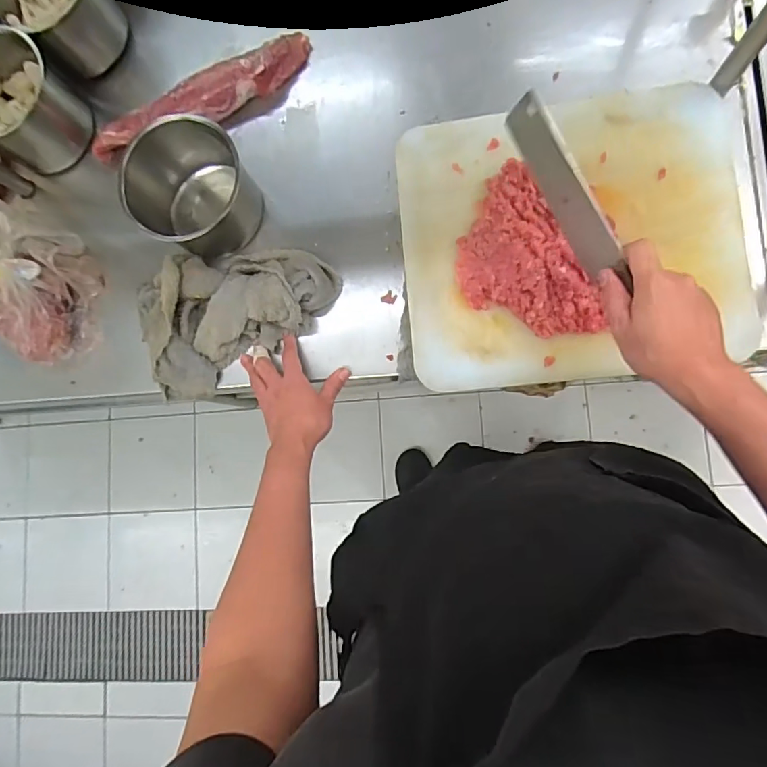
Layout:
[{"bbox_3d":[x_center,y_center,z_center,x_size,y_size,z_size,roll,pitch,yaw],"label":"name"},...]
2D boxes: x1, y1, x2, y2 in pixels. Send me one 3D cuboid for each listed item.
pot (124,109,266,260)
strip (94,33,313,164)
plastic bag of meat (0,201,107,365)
[{"bbox_3d":[-0.248,-0.251,0.662,0.140,0.143,0.144,-1,84,9],"label":"pot"},{"bbox_3d":[-0.268,-0.405,0.719,0.358,0.045,0.061,-23,81,9],"label":"strip"},{"bbox_3d":[-0.572,-0.168,0.724,0.340,0.077,0.187,21,87,10],"label":"plastic bag of meat"}]

